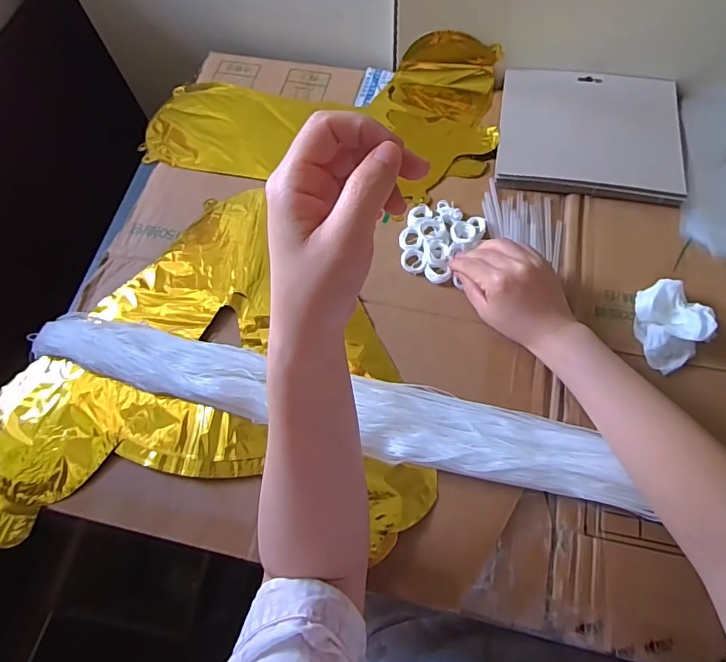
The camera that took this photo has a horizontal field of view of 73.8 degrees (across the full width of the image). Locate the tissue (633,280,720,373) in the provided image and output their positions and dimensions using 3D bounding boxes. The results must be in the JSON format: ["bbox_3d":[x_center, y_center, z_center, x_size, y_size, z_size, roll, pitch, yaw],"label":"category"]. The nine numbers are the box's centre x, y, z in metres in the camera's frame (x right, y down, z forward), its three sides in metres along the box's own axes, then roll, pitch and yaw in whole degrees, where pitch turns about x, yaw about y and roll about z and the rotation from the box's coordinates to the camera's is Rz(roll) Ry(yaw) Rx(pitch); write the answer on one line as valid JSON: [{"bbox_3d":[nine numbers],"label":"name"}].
[{"bbox_3d":[0.279,-0.006,0.445,0.064,0.029,0.071,-31,69,-9],"label":"tissue"}]

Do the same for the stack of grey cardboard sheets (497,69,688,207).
[{"bbox_3d":[0.252,-0.223,0.540,0.192,0.022,0.161,10,68,6],"label":"stack of grey cardboard sheets"}]

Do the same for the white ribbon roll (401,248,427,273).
[{"bbox_3d":[0.051,-0.072,0.490,0.026,0.006,0.027,-1,67,2],"label":"white ribbon roll"}]

